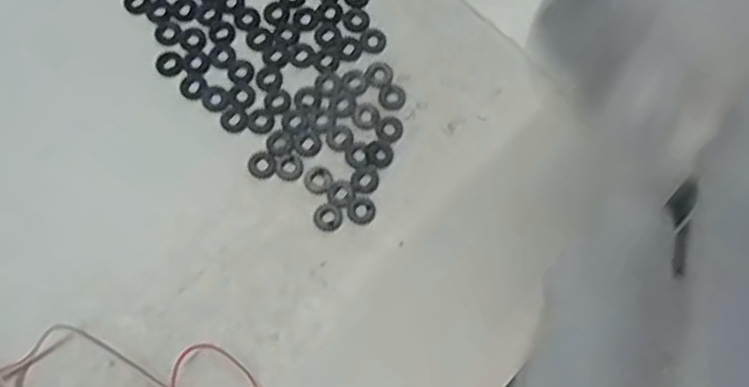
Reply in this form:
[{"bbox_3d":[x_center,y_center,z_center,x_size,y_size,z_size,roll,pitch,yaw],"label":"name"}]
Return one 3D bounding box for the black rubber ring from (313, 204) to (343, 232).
[{"bbox_3d":[-0.017,0.009,0.258,0.010,0.004,0.010,0,75,-1],"label":"black rubber ring"}]

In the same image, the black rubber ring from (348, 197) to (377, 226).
[{"bbox_3d":[-0.005,0.006,0.258,0.011,0.004,0.011,0,75,-1],"label":"black rubber ring"}]

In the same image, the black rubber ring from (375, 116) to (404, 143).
[{"bbox_3d":[0.006,-0.025,0.268,0.010,0.004,0.011,0,75,-1],"label":"black rubber ring"}]

